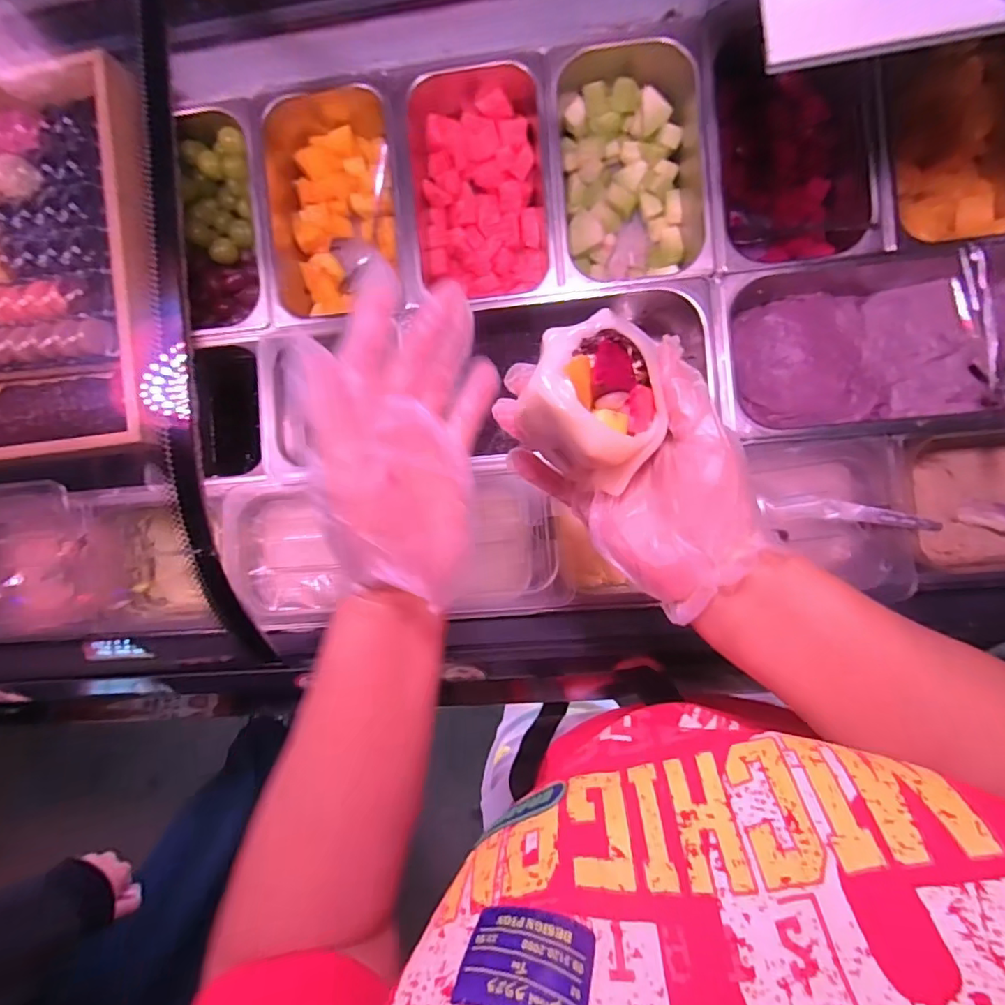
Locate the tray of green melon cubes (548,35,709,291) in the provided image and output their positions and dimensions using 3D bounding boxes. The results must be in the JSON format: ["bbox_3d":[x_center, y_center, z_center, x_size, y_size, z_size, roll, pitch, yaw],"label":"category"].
[{"bbox_3d":[0.134,-0.354,0.582,0.151,0.091,0.246,-10,89,6],"label":"tray of green melon cubes"}]

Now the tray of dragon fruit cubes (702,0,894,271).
[{"bbox_3d":[0.292,-0.370,0.564,0.162,0.095,0.265,-5,89,6],"label":"tray of dragon fruit cubes"}]

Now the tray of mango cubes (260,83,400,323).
[{"bbox_3d":[-0.188,-0.347,0.621,0.150,0.085,0.245,-7,89,6],"label":"tray of mango cubes"}]

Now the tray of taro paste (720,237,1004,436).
[{"bbox_3d":[0.375,-0.155,0.533,0.307,0.078,0.164,-3,90,6],"label":"tray of taro paste"}]

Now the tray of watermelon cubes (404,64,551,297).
[{"bbox_3d":[-0.025,-0.351,0.594,0.142,0.083,0.251,-5,90,6],"label":"tray of watermelon cubes"}]

